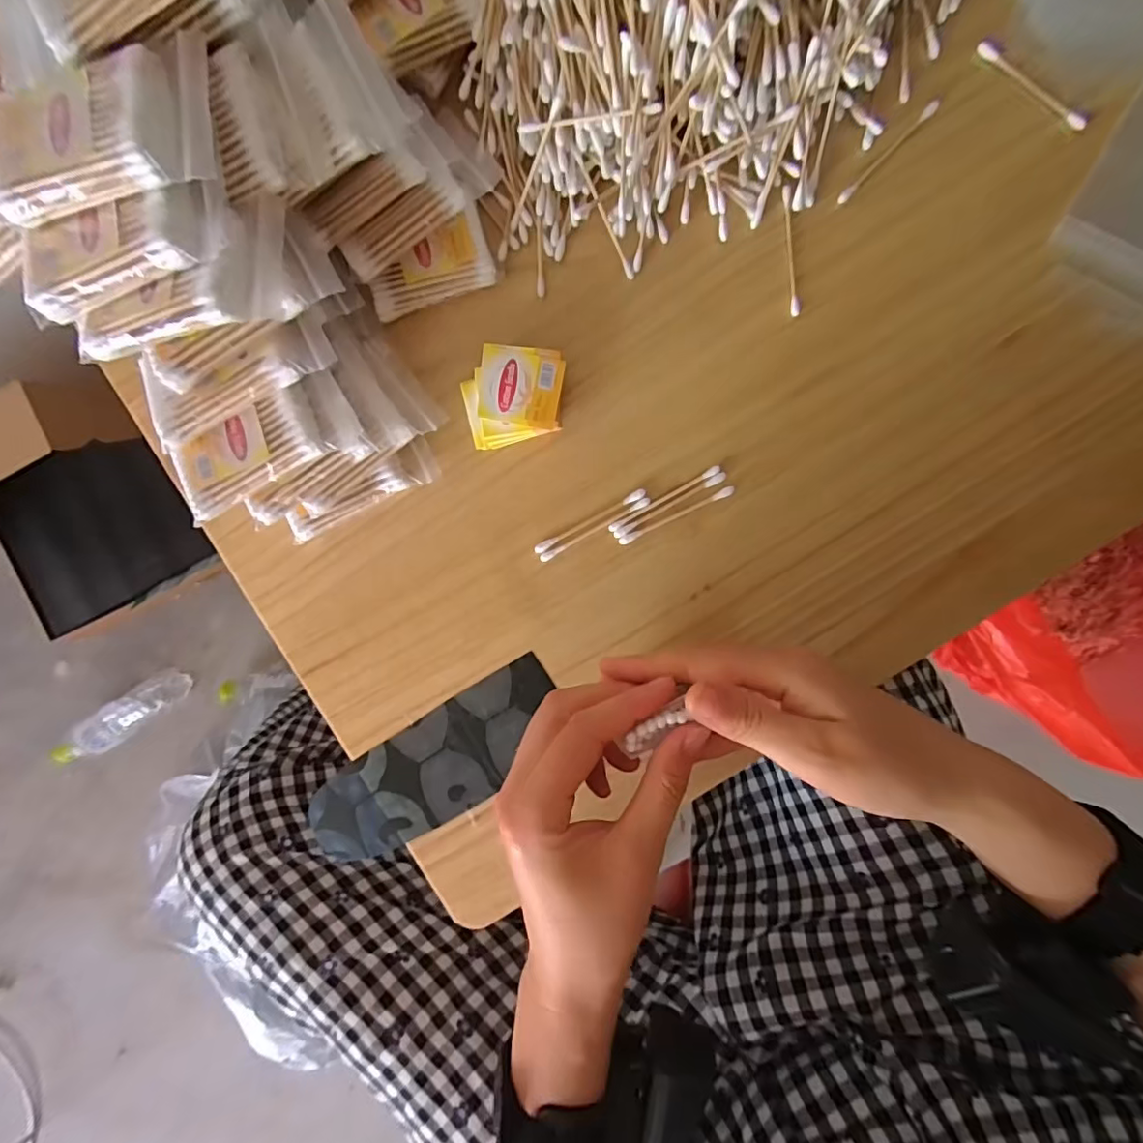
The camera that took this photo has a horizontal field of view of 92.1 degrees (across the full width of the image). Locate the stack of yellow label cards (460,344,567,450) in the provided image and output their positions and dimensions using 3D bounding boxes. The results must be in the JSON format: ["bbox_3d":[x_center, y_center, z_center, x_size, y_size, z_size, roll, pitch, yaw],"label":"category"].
[{"bbox_3d":[-0.033,-0.098,0.313,0.056,0.021,0.052,1,94,1],"label":"stack of yellow label cards"}]

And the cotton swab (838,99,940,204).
[{"bbox_3d":[0.175,-0.231,0.303,0.006,0.004,0.073,45,94,-1],"label":"cotton swab"}]

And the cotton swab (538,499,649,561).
[{"bbox_3d":[0.014,-0.024,0.320,0.071,0.004,0.005,-29,92,3],"label":"cotton swab"}]

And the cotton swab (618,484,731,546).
[{"bbox_3d":[0.061,-0.032,0.318,0.071,0.004,0.005,-26,92,3],"label":"cotton swab"}]

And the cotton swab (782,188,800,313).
[{"bbox_3d":[0.124,-0.180,0.309,0.005,0.004,0.070,-5,93,2],"label":"cotton swab"}]

